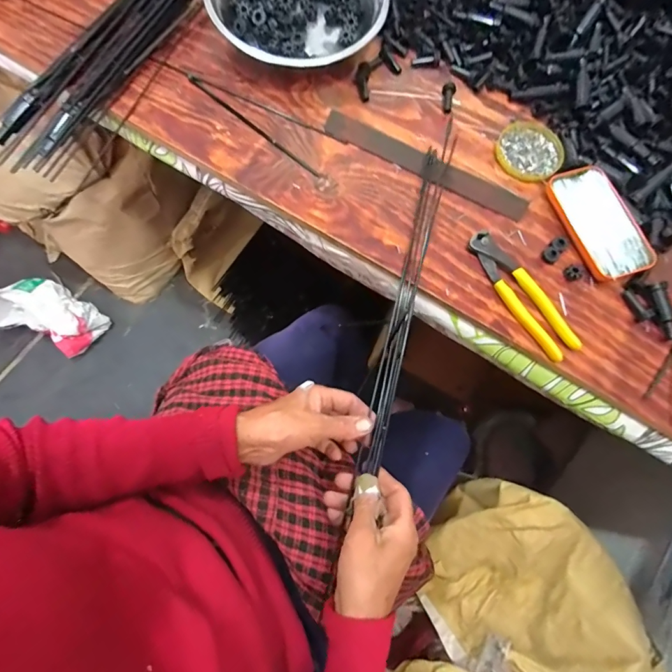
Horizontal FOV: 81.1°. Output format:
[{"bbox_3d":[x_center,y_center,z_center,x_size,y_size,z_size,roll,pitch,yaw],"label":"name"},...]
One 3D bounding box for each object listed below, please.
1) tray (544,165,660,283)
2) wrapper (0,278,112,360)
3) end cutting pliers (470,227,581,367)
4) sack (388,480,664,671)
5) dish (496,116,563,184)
[{"bbox_3d":[0.319,-0.138,0.474,0.078,0.015,0.146,-16,75,-9],"label":"tray"},{"bbox_3d":[-0.792,-0.059,1.078,0.257,0.123,0.182,17,72,0],"label":"wrapper"},{"bbox_3d":[0.207,-0.048,0.440,0.040,0.014,0.162,-28,77,-12],"label":"end cutting pliers"},{"bbox_3d":[0.274,0.447,0.562,0.299,0.214,0.406,21,72,2],"label":"sack"},{"bbox_3d":[0.254,-0.242,0.506,0.082,0.008,0.095,44,75,9],"label":"dish"}]

